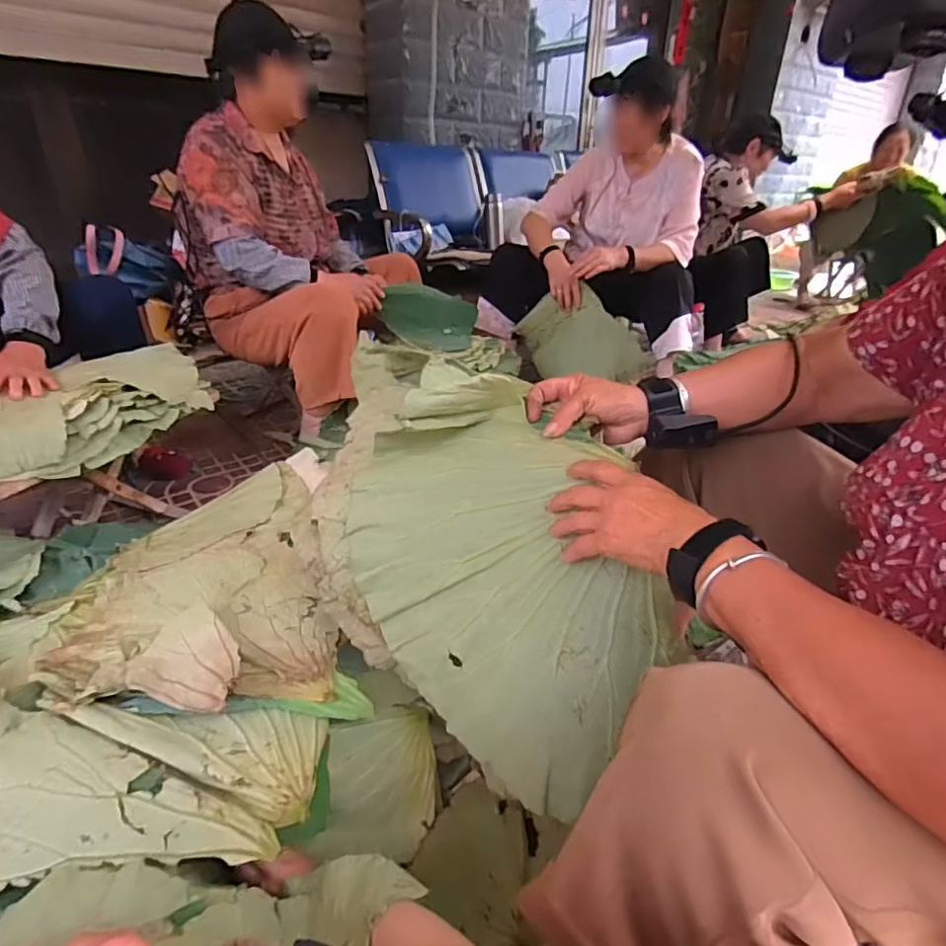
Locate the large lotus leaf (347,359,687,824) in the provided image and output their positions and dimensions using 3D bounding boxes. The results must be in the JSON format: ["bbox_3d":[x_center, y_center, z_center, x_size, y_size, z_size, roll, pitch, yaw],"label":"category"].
[{"bbox_3d":[0.028,0.094,0.578,0.391,0.313,0.090,42,7,21],"label":"large lotus leaf"}]

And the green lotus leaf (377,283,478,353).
[{"bbox_3d":[-0.129,-0.441,1.593,0.265,0.166,0.035,12,15,-2],"label":"green lotus leaf"}]

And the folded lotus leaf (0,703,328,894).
[{"bbox_3d":[-0.297,0.276,0.496,0.301,0.059,0.124,-2,31,-7],"label":"folded lotus leaf"}]

